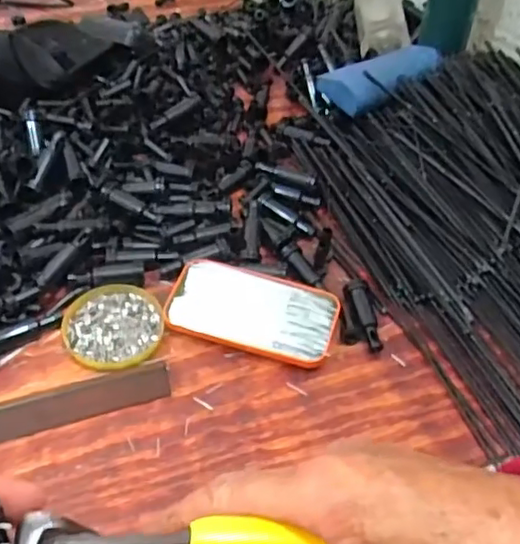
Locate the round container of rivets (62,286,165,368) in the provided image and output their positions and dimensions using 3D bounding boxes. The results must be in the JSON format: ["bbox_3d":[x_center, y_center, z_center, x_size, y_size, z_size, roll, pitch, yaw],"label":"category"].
[{"bbox_3d":[-0.127,0.046,0.538,0.083,0.009,0.083,2,49,-2],"label":"round container of rivets"}]

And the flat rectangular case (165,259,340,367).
[{"bbox_3d":[-0.005,0.033,0.545,0.144,0.018,0.078,16,50,10],"label":"flat rectangular case"}]

